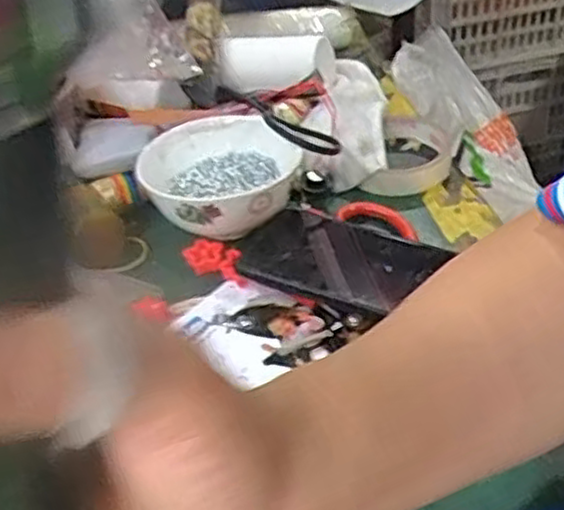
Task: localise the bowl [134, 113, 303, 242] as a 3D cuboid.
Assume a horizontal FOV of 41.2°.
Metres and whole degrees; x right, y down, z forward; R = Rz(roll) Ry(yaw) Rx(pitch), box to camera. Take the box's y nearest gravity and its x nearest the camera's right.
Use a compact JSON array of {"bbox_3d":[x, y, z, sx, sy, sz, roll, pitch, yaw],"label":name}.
[{"bbox_3d":[-0.042,-0.049,0.537,0.106,0.061,0.113,-5,38,4],"label":"bowl"}]

